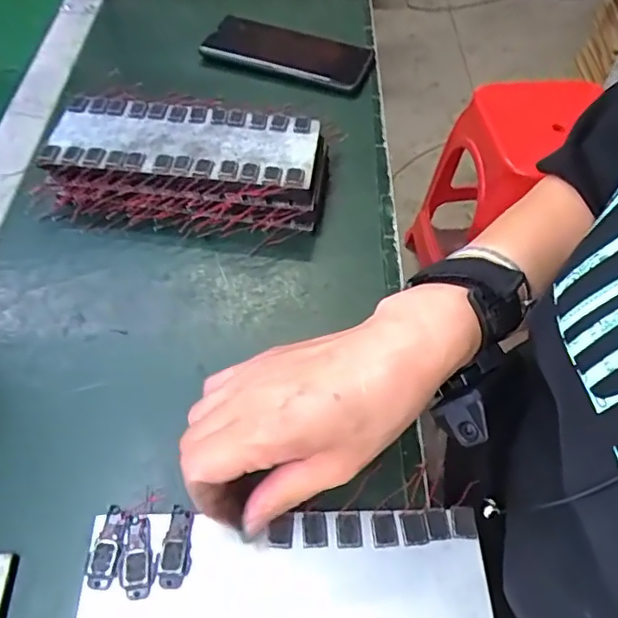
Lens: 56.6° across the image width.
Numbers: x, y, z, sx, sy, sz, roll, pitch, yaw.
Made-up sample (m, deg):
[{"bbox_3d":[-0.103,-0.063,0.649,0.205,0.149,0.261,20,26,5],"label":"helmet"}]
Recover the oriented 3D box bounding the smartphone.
[{"bbox_3d":[-0.020,-0.264,0.582,0.162,0.015,0.094,18,47,5],"label":"smartphone"}]

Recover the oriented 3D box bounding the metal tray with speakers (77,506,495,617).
[{"bbox_3d":[-0.011,0.142,0.286,0.198,0.010,0.080,0,53,-2],"label":"metal tray with speakers"}]

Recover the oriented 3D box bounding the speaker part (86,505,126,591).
[{"bbox_3d":[-0.103,0.121,0.293,0.015,0.004,0.040,2,53,-1],"label":"speaker part"}]

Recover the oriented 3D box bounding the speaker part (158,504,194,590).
[{"bbox_3d":[-0.068,0.122,0.296,0.014,0.004,0.039,1,53,-1],"label":"speaker part"}]

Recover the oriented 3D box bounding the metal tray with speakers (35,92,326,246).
[{"bbox_3d":[-0.095,-0.113,0.452,0.211,0.049,0.113,8,53,3],"label":"metal tray with speakers"}]

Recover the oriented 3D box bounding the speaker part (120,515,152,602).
[{"bbox_3d":[-0.087,0.125,0.291,0.014,0.004,0.039,-1,53,-3],"label":"speaker part"}]

